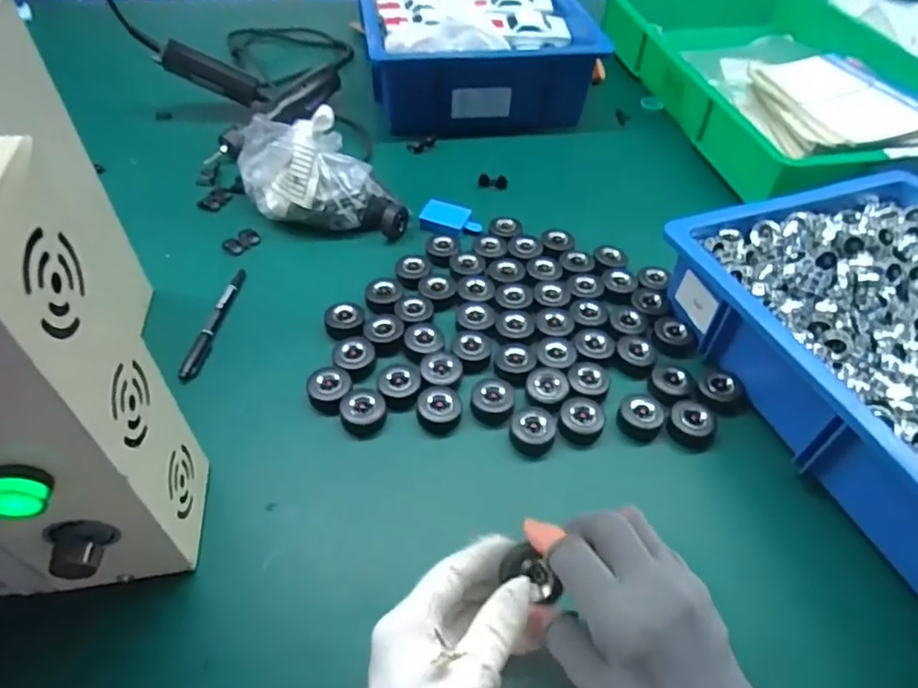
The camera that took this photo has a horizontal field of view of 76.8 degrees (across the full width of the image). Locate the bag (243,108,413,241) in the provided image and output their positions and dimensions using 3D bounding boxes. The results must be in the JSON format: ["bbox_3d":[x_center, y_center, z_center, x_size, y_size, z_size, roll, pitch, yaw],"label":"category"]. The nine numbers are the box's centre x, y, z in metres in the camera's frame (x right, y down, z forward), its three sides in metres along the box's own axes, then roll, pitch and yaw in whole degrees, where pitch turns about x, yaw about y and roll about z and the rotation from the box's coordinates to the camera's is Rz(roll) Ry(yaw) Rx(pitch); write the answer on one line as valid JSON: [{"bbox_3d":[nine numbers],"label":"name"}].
[{"bbox_3d":[-0.156,-0.183,0.634,0.189,0.093,0.103,31,56,21],"label":"bag"}]

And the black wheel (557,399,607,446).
[{"bbox_3d":[0.104,0.065,0.491,0.038,0.018,0.038,1,50,-1],"label":"black wheel"}]

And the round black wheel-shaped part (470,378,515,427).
[{"bbox_3d":[0.029,0.051,0.503,0.037,0.024,0.033,5,50,2],"label":"round black wheel-shaped part"}]

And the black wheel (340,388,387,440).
[{"bbox_3d":[-0.080,0.057,0.487,0.036,0.016,0.041,5,50,2],"label":"black wheel"}]

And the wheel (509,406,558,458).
[{"bbox_3d":[0.063,0.072,0.485,0.036,0.021,0.038,1,50,-1],"label":"wheel"}]

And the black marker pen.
[{"bbox_3d":[-0.230,-0.022,0.551,0.014,0.012,0.141,7,50,3],"label":"black marker pen"}]

